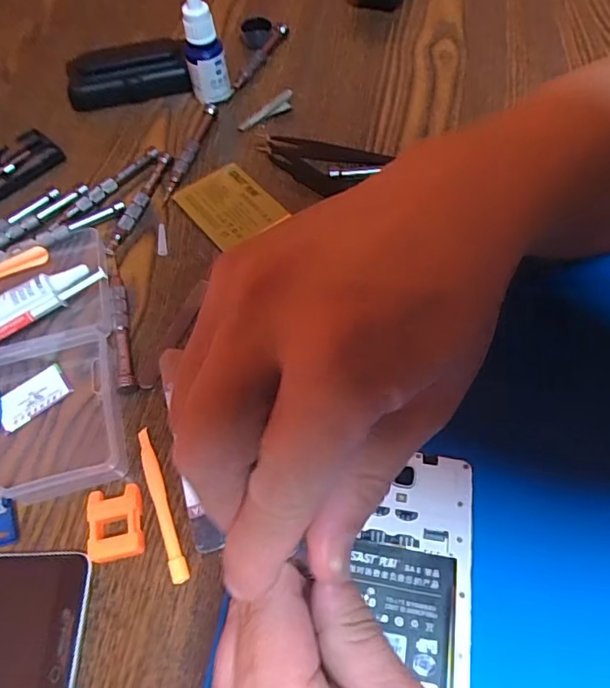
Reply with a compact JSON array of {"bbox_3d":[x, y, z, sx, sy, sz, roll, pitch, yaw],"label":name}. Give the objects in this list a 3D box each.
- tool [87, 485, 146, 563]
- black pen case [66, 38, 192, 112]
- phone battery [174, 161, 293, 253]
[{"bbox_3d":[-0.094,0.091,0.264,0.026,0.013,0.035,-13,61,-5],"label":"tool"},{"bbox_3d":[-0.147,-0.225,0.436,0.098,0.030,0.035,-11,60,-4],"label":"black pen case"},{"bbox_3d":[-0.054,-0.100,0.373,0.054,0.005,0.066,-36,65,-17],"label":"phone battery"}]

